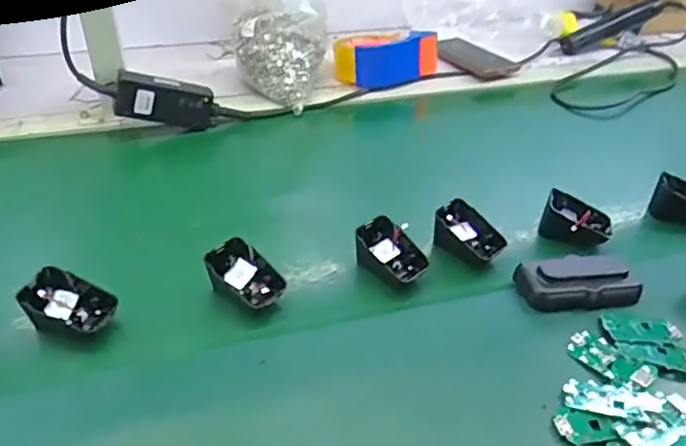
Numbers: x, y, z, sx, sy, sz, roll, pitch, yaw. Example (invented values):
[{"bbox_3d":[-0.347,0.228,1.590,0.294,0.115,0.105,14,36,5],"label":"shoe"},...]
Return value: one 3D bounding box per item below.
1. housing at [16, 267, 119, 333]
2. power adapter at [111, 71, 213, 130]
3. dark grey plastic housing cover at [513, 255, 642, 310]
[{"bbox_3d":[-0.221,0.067,0.472,0.068,0.045,0.048,2,44,-2],"label":"housing"},{"bbox_3d":[-0.219,-0.151,0.714,0.118,0.054,0.032,7,33,-29],"label":"power adapter"},{"bbox_3d":[0.213,0.051,0.518,0.101,0.024,0.045,-5,40,-3],"label":"dark grey plastic housing cover"}]

